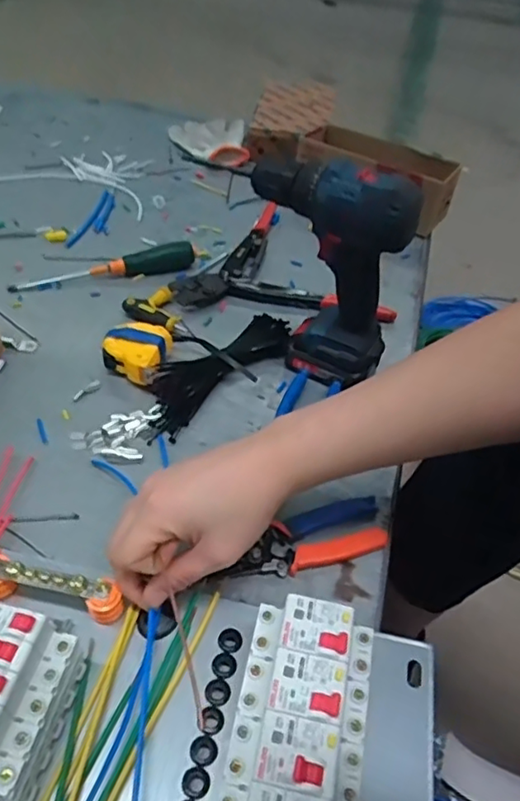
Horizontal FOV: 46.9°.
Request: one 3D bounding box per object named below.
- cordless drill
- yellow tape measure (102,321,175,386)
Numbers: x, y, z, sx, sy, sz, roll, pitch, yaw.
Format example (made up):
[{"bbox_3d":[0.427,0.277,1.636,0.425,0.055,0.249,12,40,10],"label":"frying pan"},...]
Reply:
[{"bbox_3d":[0.058,-0.134,0.608,0.174,0.218,0.071,29,50,24],"label":"cordless drill"},{"bbox_3d":[-0.132,-0.050,0.630,0.067,0.032,0.070,8,45,5],"label":"yellow tape measure"}]

